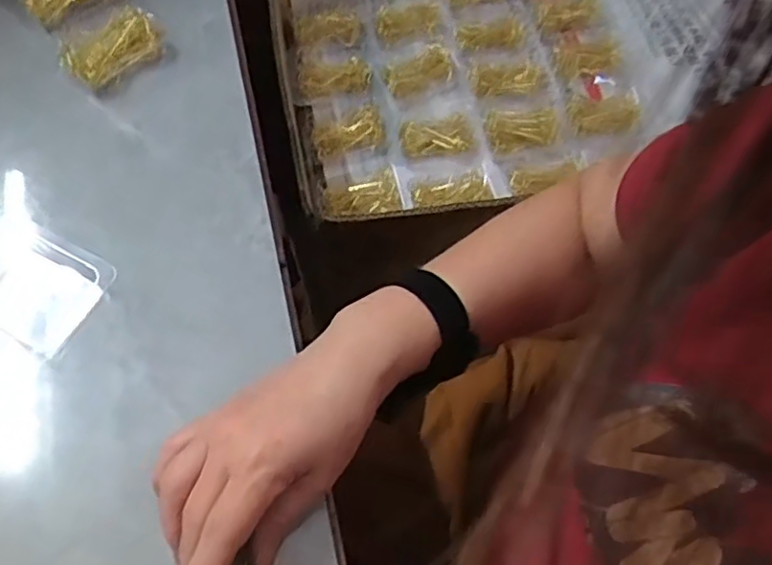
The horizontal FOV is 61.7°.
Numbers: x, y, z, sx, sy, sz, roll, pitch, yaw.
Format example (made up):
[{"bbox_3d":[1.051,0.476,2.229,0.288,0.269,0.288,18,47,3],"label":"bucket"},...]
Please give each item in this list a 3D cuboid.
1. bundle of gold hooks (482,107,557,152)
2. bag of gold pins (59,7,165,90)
[{"bbox_3d":[0.130,-0.148,0.622,0.067,0.012,0.041,-3,64,-3],"label":"bundle of gold hooks"},{"bbox_3d":[-0.202,-0.175,0.485,0.075,0.021,0.036,-37,70,-18],"label":"bag of gold pins"}]

